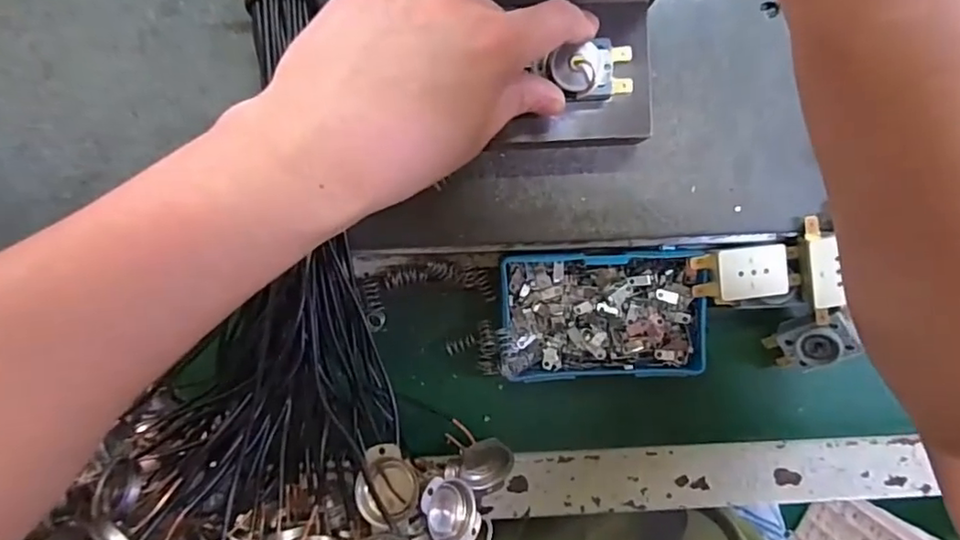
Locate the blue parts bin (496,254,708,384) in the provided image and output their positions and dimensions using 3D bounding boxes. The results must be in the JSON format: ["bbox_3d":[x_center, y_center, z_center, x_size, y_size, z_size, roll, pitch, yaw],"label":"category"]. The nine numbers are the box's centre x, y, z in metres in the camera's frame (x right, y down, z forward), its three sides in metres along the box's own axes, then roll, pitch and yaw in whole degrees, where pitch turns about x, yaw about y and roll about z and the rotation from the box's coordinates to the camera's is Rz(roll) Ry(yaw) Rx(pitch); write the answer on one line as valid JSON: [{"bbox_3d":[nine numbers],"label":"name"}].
[{"bbox_3d":[0.069,0.026,0.335,0.112,0.029,0.069,-1,95,-2],"label":"blue parts bin"}]

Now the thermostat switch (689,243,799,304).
[{"bbox_3d":[0.144,0.002,0.318,0.050,0.019,0.028,-6,95,-2],"label":"thermostat switch"}]

